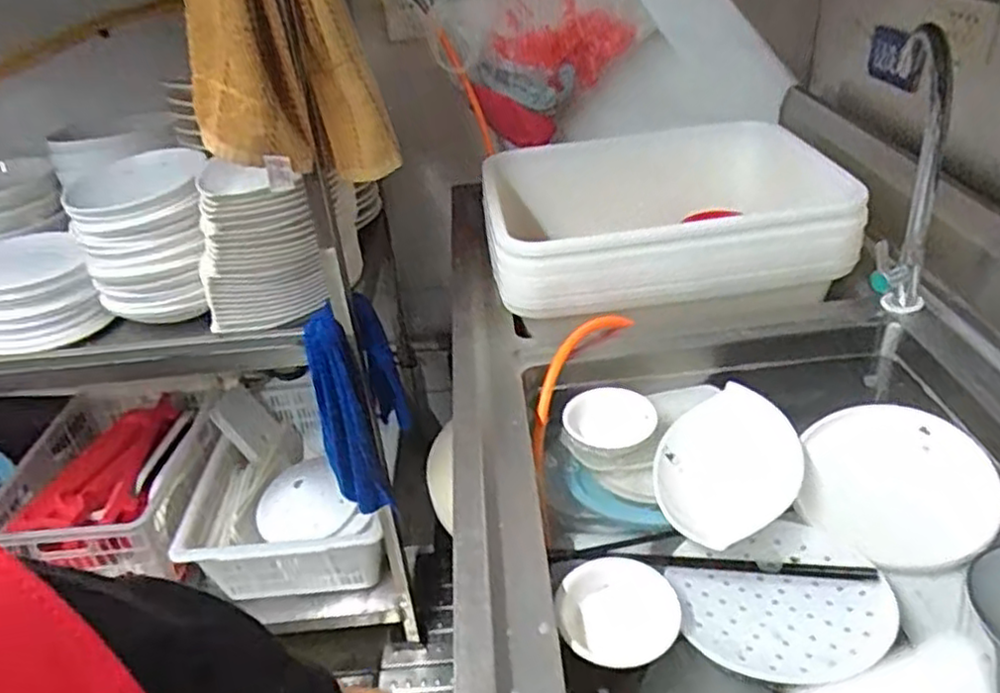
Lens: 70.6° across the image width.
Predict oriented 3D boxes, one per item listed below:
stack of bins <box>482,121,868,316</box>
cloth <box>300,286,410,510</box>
[{"bbox_3d":[0.254,-0.207,1.160,0.539,0.169,0.455,-6,34,0],"label":"stack of bins"},{"bbox_3d":[-0.238,0.081,1.205,0.098,0.339,0.207,-2,34,7],"label":"cloth"}]

